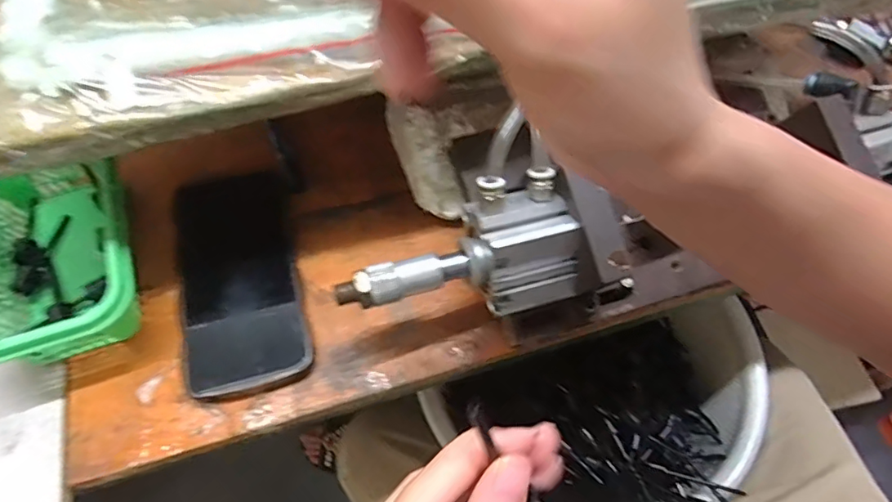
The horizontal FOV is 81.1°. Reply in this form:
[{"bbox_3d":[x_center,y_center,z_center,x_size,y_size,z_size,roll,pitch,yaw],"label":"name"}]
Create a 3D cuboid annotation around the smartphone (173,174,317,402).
[{"bbox_3d":[-0.144,0.013,0.362,0.078,0.013,0.172,-13,61,-10],"label":"smartphone"}]

